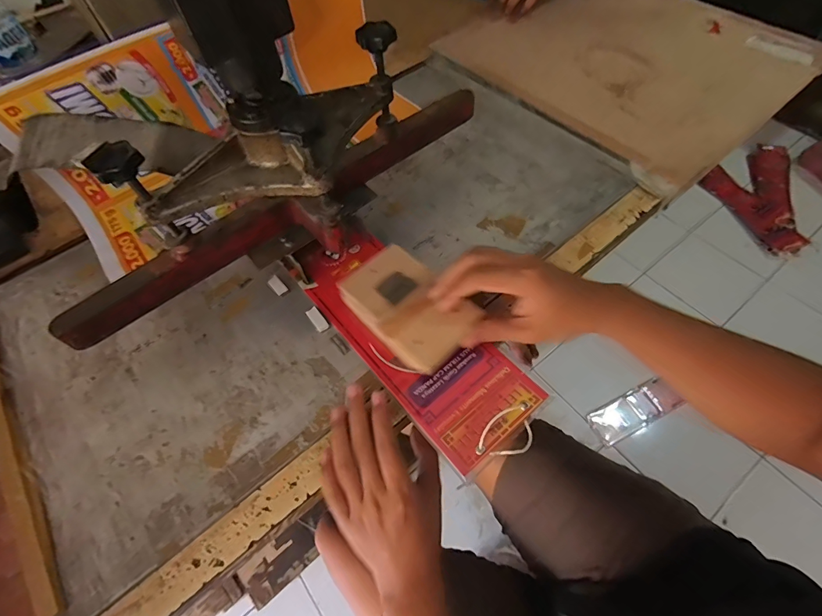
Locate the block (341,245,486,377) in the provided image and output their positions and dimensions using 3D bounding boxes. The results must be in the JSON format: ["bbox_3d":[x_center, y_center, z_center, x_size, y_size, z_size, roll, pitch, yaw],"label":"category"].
[{"bbox_3d":[-0.003,-0.001,0.397,0.078,0.036,0.129,-41,67,-18],"label":"block"}]

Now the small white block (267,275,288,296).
[{"bbox_3d":[-0.149,-0.025,0.444,0.013,0.007,0.025,-39,65,-18],"label":"small white block"}]

